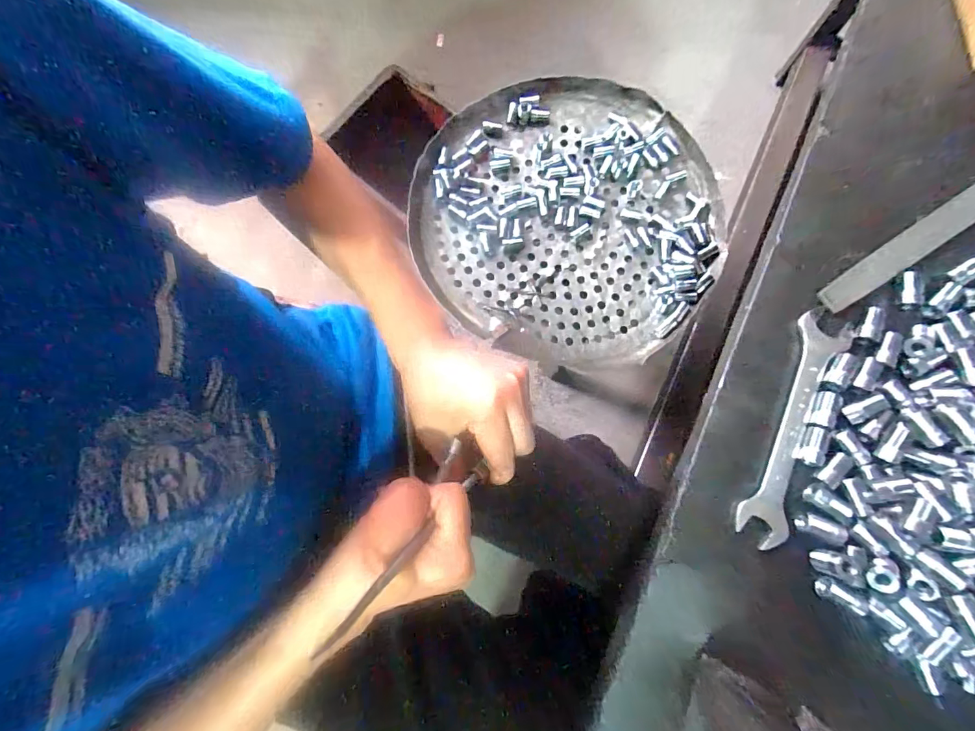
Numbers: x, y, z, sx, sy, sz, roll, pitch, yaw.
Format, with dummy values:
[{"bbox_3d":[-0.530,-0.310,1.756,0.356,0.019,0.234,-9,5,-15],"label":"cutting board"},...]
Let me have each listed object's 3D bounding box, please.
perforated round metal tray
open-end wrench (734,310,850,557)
[{"bbox_3d":[0.101,-0.186,0.572,0.373,0.037,0.375,0,80,1],"label":"perforated round metal tray"},{"bbox_3d":[0.221,0.045,0.326,0.036,0.008,0.170,22,81,5],"label":"open-end wrench"}]

